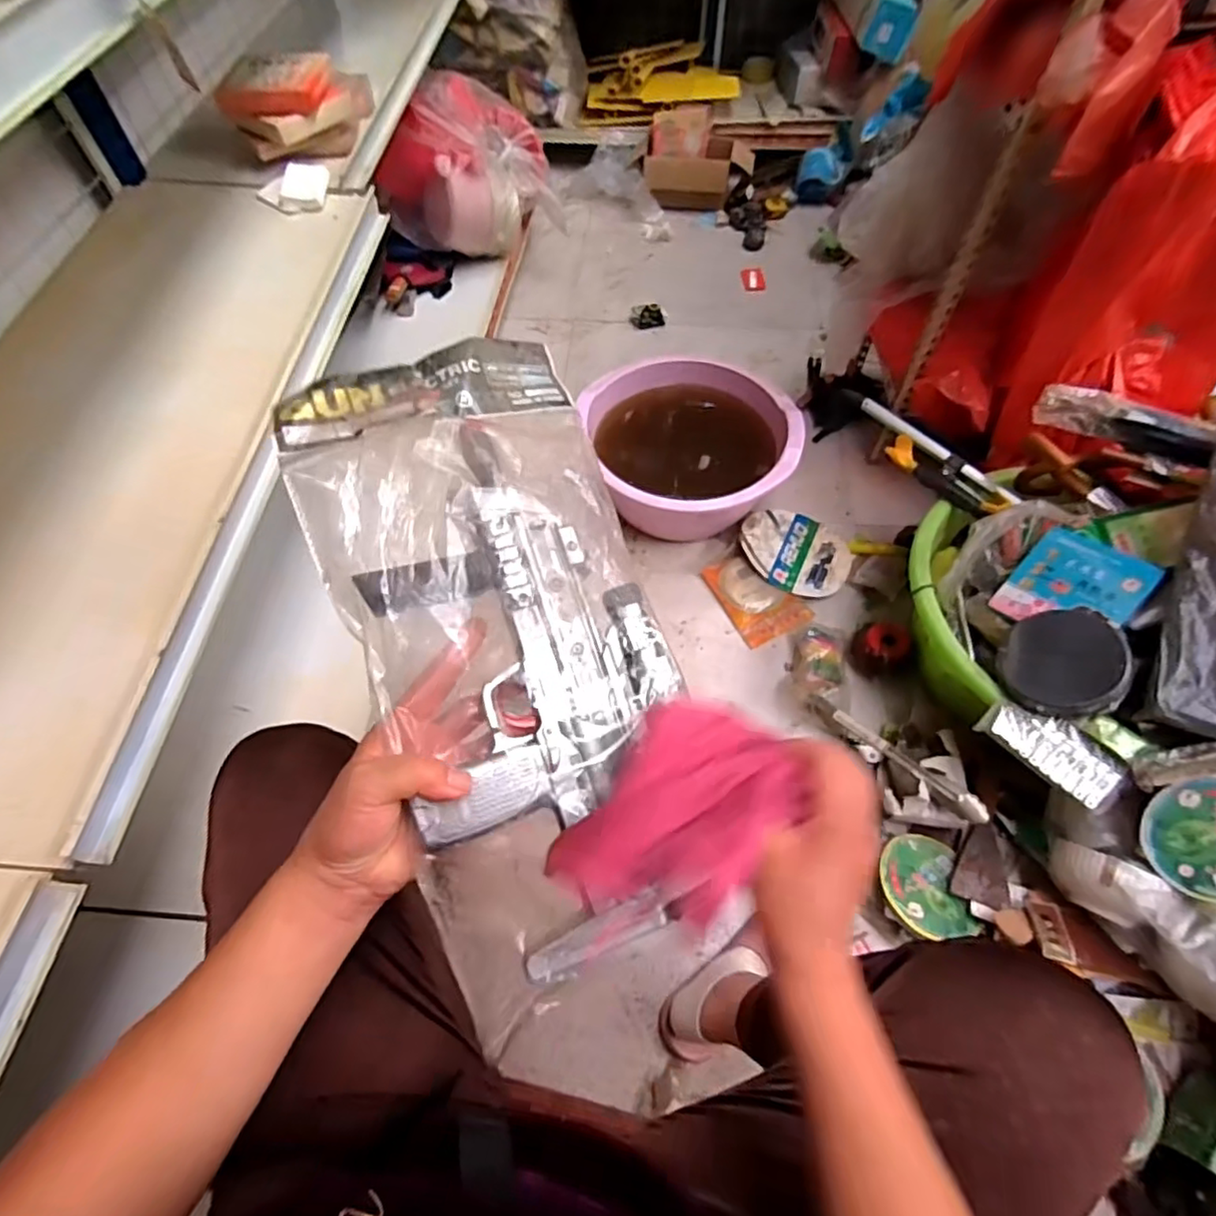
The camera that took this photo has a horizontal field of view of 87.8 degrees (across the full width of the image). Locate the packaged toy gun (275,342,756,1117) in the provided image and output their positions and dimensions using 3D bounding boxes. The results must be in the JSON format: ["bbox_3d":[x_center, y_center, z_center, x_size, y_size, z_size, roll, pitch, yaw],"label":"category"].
[{"bbox_3d":[-0.062,0.032,0.393,0.191,0.059,0.434,-14,81,-7],"label":"packaged toy gun"}]

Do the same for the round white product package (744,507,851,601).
[{"bbox_3d":[0.338,-0.104,1.143,0.196,0.034,0.159,27,63,17],"label":"round white product package"}]

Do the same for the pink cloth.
[{"bbox_3d":[0.044,0.104,0.333,0.088,0.050,0.133,34,65,20],"label":"pink cloth"}]

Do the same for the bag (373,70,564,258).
[{"bbox_3d":[-0.304,-0.999,1.448,0.302,0.222,0.354,15,60,10],"label":"bag"}]

